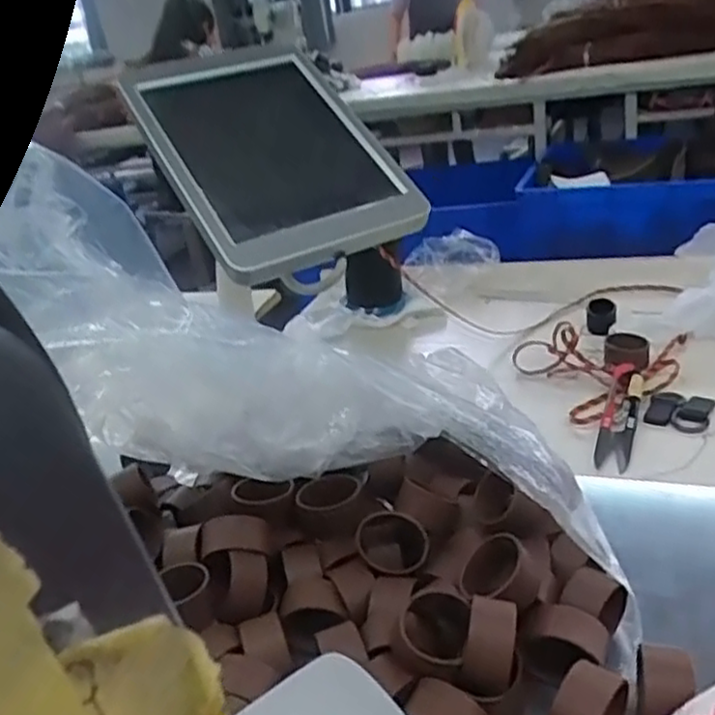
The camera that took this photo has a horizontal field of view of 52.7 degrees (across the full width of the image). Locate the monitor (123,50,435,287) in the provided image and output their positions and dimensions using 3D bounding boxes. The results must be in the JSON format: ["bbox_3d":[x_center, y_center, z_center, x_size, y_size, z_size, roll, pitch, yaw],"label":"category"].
[{"bbox_3d":[-0.064,-0.145,0.495,0.145,0.027,0.213,-22,63,-26],"label":"monitor"}]

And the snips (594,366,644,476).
[{"bbox_3d":[0.175,0.035,0.482,0.023,0.016,0.105,4,29,26],"label":"snips"}]

